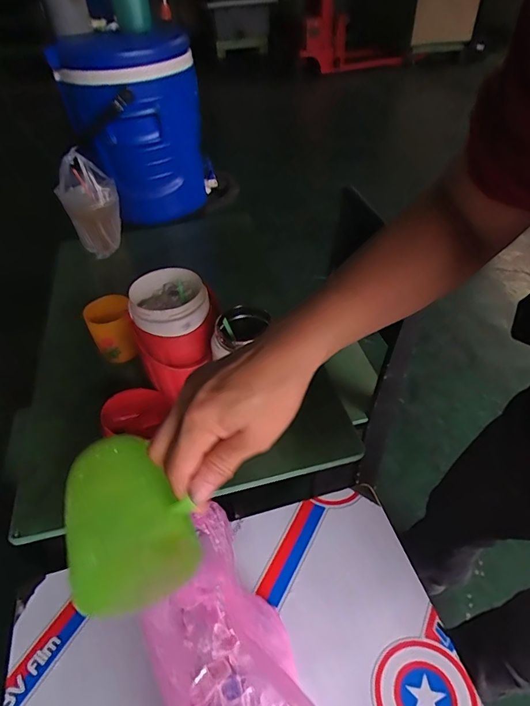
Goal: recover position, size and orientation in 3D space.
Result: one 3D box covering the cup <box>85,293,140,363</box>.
[{"bbox_3d":[-0.268,-0.047,0.755,0.073,0.094,0.083,-23,48,-19],"label":"cup"}]

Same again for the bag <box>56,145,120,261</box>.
[{"bbox_3d":[-0.387,-0.328,0.967,0.120,0.215,0.072,-28,50,-23],"label":"bag"}]

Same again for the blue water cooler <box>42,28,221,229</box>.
[{"bbox_3d":[-0.290,-0.522,1.054,0.315,0.407,0.300,-12,45,-8],"label":"blue water cooler"}]

